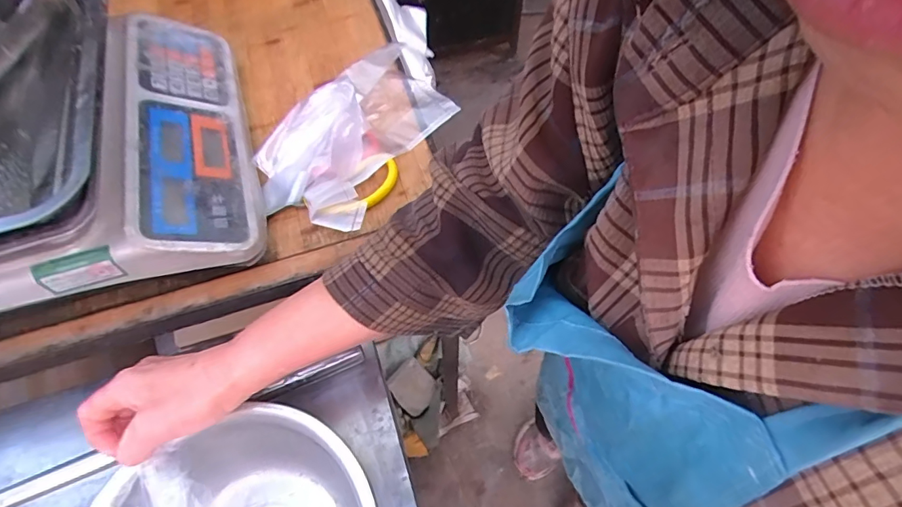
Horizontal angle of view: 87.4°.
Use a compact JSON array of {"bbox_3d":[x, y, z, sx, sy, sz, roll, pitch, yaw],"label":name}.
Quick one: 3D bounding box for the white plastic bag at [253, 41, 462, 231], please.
[{"bbox_3d":[-0.096,-0.133,0.477,0.112,0.068,0.221,25,64,17],"label":"white plastic bag"}]

